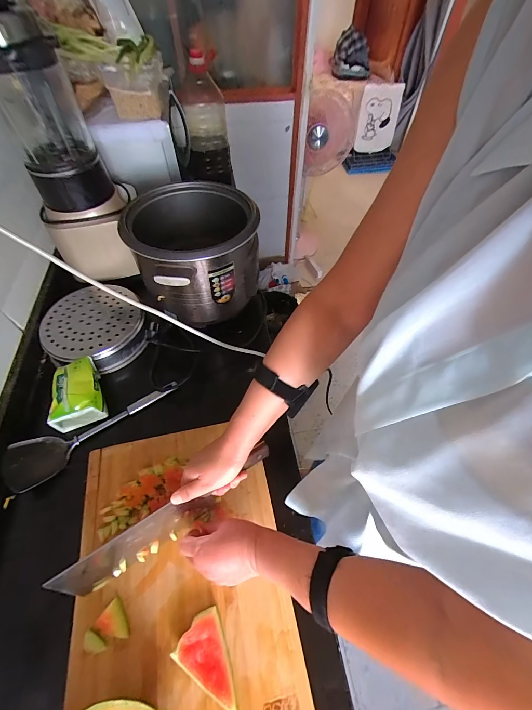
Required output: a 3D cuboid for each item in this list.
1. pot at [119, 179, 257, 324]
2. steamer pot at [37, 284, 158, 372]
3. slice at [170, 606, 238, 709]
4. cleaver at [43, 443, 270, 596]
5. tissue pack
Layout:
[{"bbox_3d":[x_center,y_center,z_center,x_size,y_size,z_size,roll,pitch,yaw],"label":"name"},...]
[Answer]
[{"bbox_3d":[-0.142,-0.219,0.656,0.259,0.191,0.237,0,55,-1],"label":"pot"},{"bbox_3d":[-0.372,-0.062,0.662,0.201,0.057,0.204,0,55,-1],"label":"steamer pot"},{"bbox_3d":[-0.062,0.376,0.375,0.091,0.027,0.061,27,59,17],"label":"slice"},{"bbox_3d":[-0.127,0.231,0.428,0.312,0.104,0.031,-31,60,-10],"label":"cleaver"},{"bbox_3d":[-0.359,0.070,0.566,0.086,0.062,0.112,-16,56,-12],"label":"tissue pack"}]

